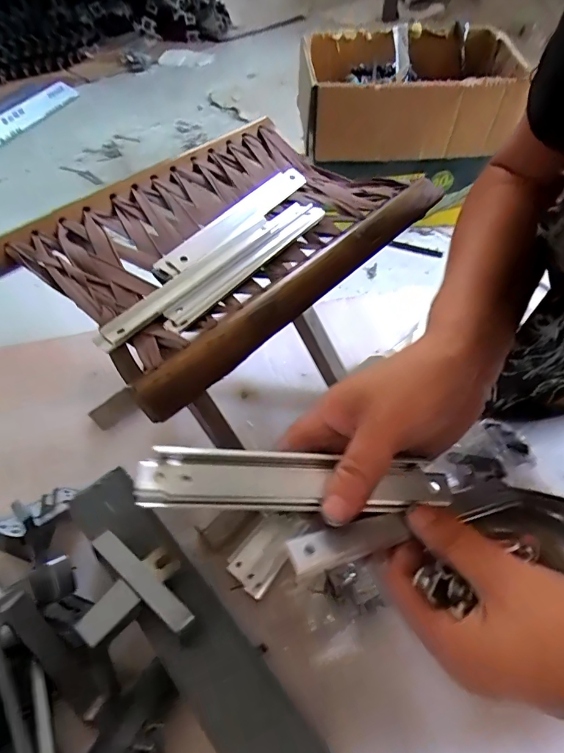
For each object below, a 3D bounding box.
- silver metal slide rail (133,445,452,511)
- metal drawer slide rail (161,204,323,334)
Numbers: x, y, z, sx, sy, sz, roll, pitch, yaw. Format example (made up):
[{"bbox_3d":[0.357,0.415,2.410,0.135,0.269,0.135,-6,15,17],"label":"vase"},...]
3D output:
[{"bbox_3d":[0.010,0.057,0.240,0.171,0.014,0.028,4,52,-9],"label":"silver metal slide rail"},{"bbox_3d":[-0.026,-0.091,0.331,0.034,0.005,0.167,31,59,22],"label":"metal drawer slide rail"}]

